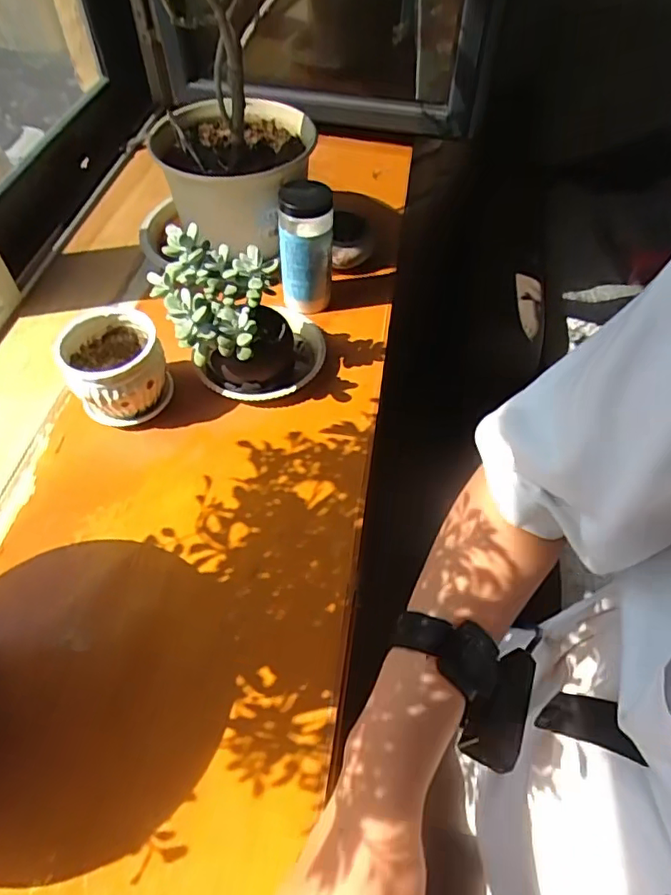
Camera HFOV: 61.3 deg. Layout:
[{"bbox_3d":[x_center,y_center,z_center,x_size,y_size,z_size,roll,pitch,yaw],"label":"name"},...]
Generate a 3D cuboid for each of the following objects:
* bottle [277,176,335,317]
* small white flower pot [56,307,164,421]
[{"bbox_3d":[-0.036,-0.241,0.696,0.065,0.155,0.058,-3,53,-3],"label":"bottle"},{"bbox_3d":[-0.234,-0.081,0.614,0.098,0.097,0.101,-20,57,-16],"label":"small white flower pot"}]

